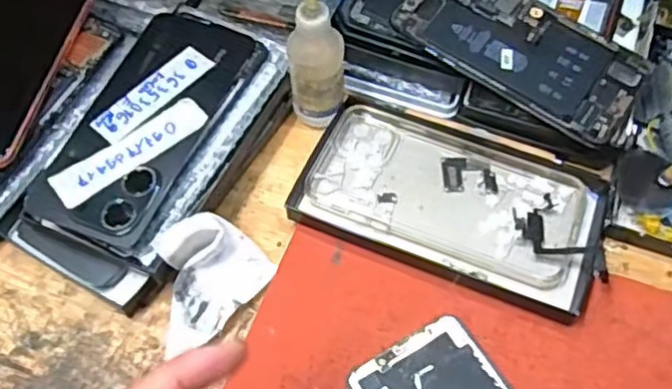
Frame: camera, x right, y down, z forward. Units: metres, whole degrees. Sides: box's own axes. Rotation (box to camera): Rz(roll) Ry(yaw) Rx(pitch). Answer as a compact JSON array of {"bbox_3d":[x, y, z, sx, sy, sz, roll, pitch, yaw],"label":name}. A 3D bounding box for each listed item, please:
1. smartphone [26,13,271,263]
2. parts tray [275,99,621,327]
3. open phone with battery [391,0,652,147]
[{"bbox_3d":[-0.115,-0.045,0.413,0.078,0.014,0.161,24,65,9],"label":"smartphone"},{"bbox_3d":[0.072,0.003,0.418,0.181,0.014,0.102,19,62,12],"label":"parts tray"},{"bbox_3d":[0.118,-0.096,0.431,0.157,0.005,0.076,32,69,13],"label":"open phone with battery"}]

